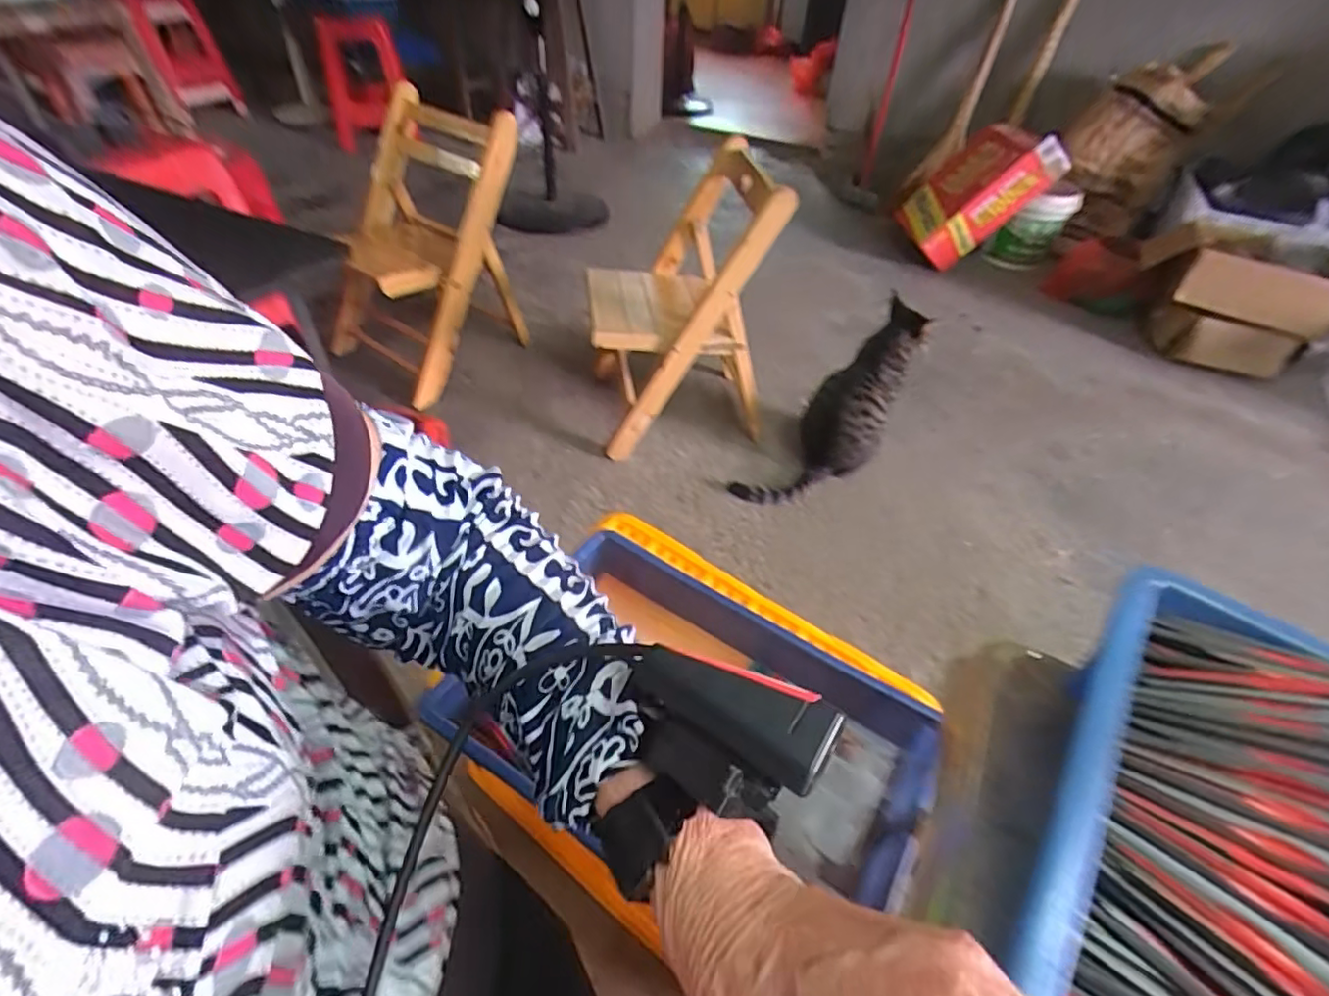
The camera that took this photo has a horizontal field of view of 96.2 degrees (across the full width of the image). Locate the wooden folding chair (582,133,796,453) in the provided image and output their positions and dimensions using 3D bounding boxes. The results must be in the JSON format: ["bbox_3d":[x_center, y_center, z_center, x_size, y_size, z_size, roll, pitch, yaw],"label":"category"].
[{"bbox_3d":[0.033,-0.389,1.239,0.385,0.546,0.351,8,45,4],"label":"wooden folding chair"}]

